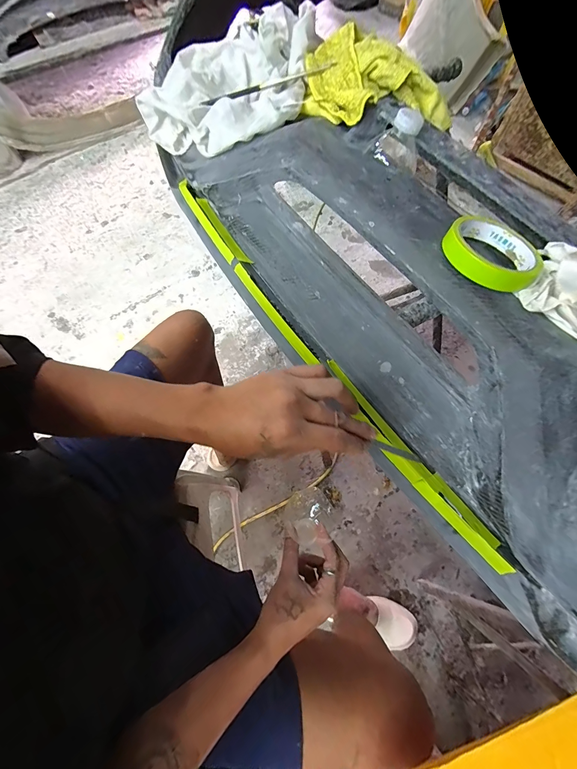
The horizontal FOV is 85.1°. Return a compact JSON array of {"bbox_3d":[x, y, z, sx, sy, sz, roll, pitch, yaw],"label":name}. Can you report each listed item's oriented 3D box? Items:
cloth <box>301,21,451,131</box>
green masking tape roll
[{"bbox_3d":[0.114,-0.411,0.420,0.186,0.067,0.147,-15,66,-6],"label":"cloth"},{"bbox_3d":[0.203,-0.131,0.312,0.082,0.025,0.089,0,66,0],"label":"green masking tape roll"}]

